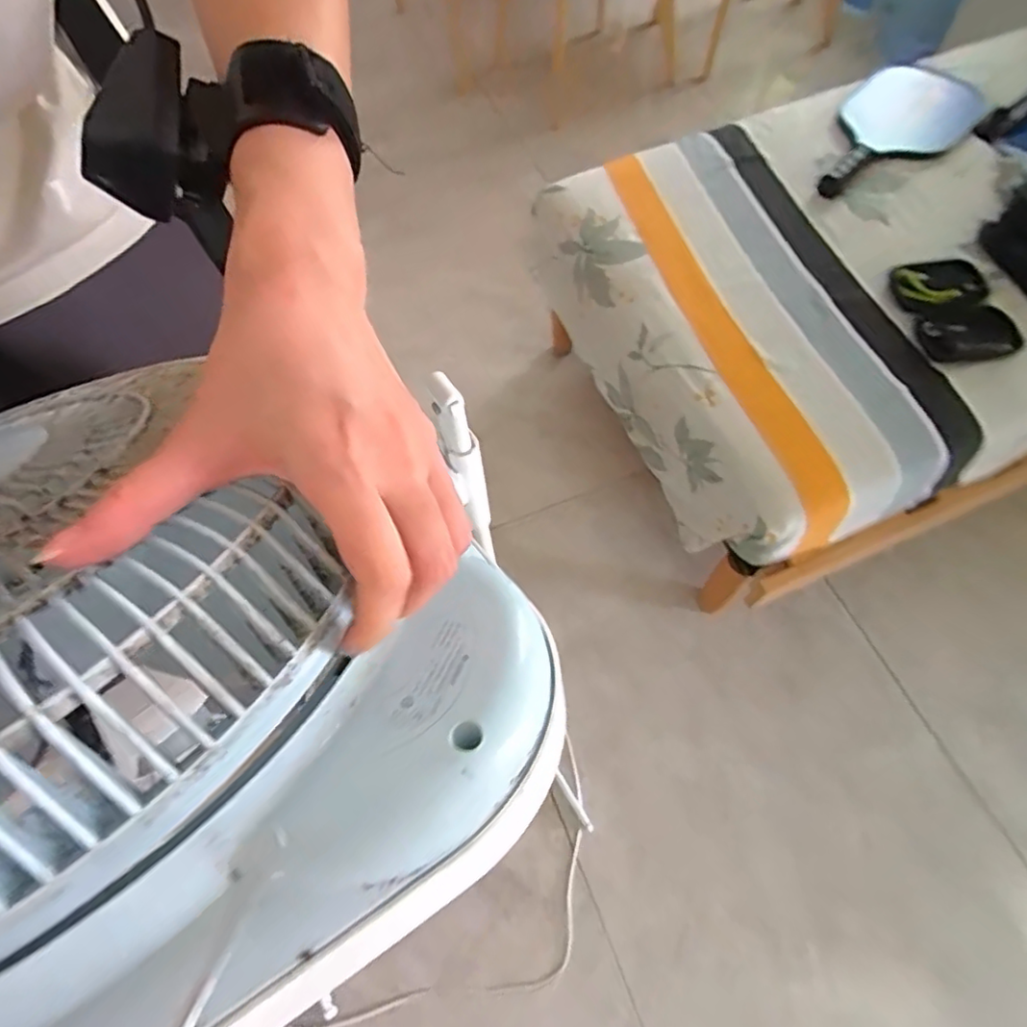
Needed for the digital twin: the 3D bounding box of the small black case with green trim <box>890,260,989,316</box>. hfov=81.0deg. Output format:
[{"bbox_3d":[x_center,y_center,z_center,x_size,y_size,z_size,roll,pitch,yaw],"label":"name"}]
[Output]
[{"bbox_3d":[0.615,-0.328,0.870,0.116,0.024,0.088,-2,62,3],"label":"small black case with green trim"}]

